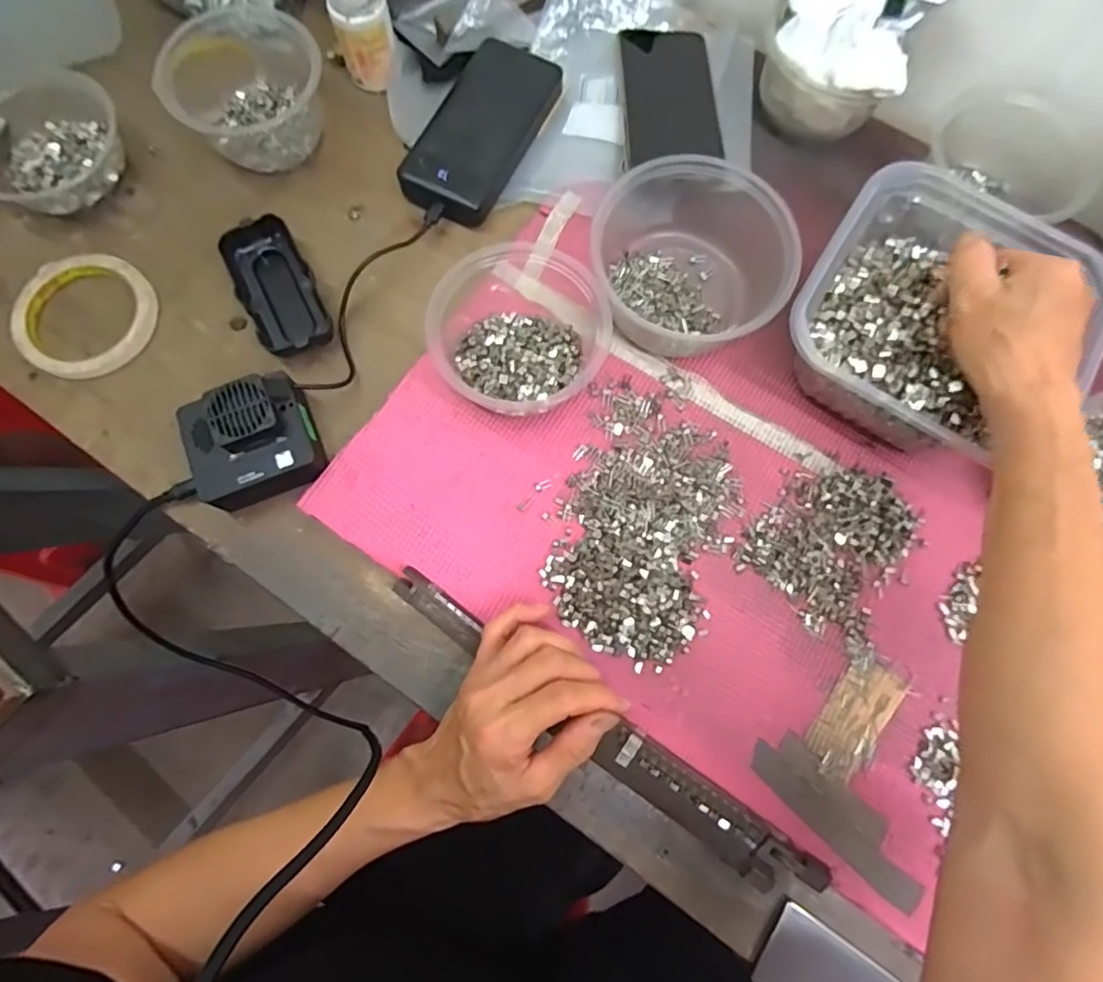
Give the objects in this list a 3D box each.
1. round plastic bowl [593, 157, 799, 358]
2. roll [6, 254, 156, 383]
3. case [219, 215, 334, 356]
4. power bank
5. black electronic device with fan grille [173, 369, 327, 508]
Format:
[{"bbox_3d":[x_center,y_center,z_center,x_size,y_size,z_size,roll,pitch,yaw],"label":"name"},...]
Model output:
[{"bbox_3d":[0.098,-0.173,0.419,0.133,0.062,0.153,7,76,0],"label":"round plastic bowl"},{"bbox_3d":[-0.349,-0.132,0.439,0.097,0.020,0.092,0,77,1],"label":"roll"},{"bbox_3d":[-0.204,-0.150,0.440,0.053,0.024,0.108,-31,79,-9],"label":"case"},{"bbox_3d":[-0.057,-0.293,0.471,0.075,0.024,0.162,26,76,5],"label":"power bank"},{"bbox_3d":[-0.204,-0.032,0.397,0.079,0.044,0.069,-24,78,-8],"label":"black electronic device with fan grille"}]

